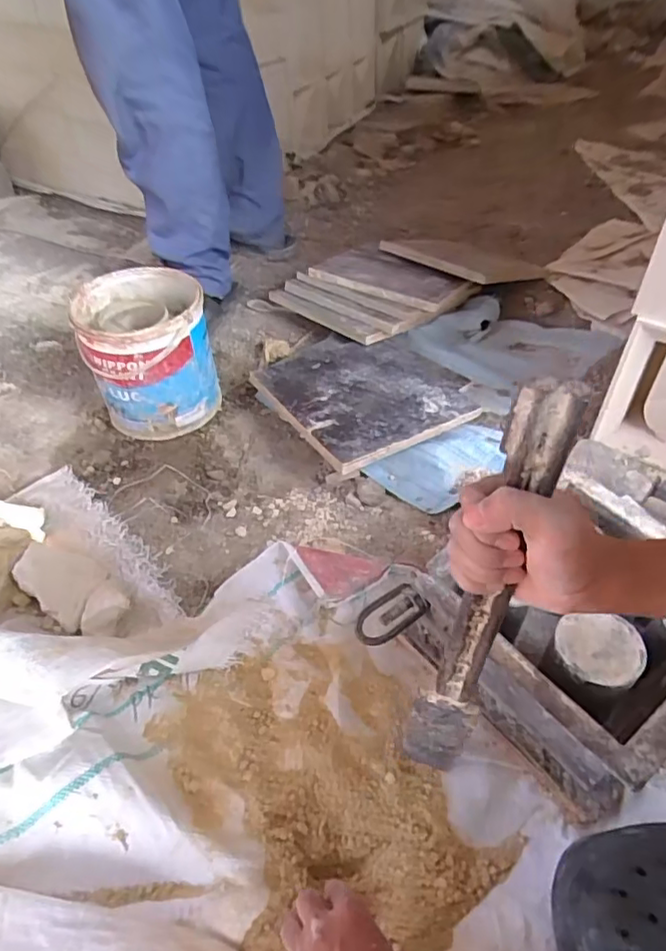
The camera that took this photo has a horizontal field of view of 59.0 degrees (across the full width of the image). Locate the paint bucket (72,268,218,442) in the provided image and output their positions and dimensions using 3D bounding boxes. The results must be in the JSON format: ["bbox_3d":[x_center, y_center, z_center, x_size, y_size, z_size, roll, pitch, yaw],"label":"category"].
[{"bbox_3d":[-0.273,-0.179,0.883,0.178,0.186,0.165,-13,47,-13],"label":"paint bucket"}]

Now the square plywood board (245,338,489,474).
[{"bbox_3d":[0.050,-0.143,0.921,0.292,0.017,0.295,-22,50,-26],"label":"square plywood board"}]

